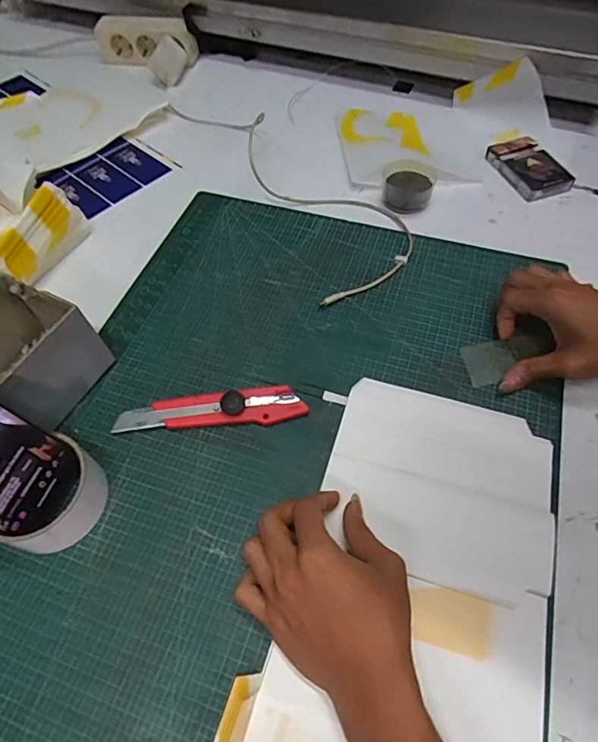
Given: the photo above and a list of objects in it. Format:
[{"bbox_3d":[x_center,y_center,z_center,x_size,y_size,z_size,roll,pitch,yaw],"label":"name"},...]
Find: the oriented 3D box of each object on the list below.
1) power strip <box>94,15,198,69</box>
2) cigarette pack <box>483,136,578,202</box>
[{"bbox_3d":[-0.262,-0.560,0.774,0.175,0.058,0.034,7,58,7],"label":"power strip"},{"bbox_3d":[0.290,-0.257,0.579,0.071,0.017,0.103,-16,58,-8],"label":"cigarette pack"}]

